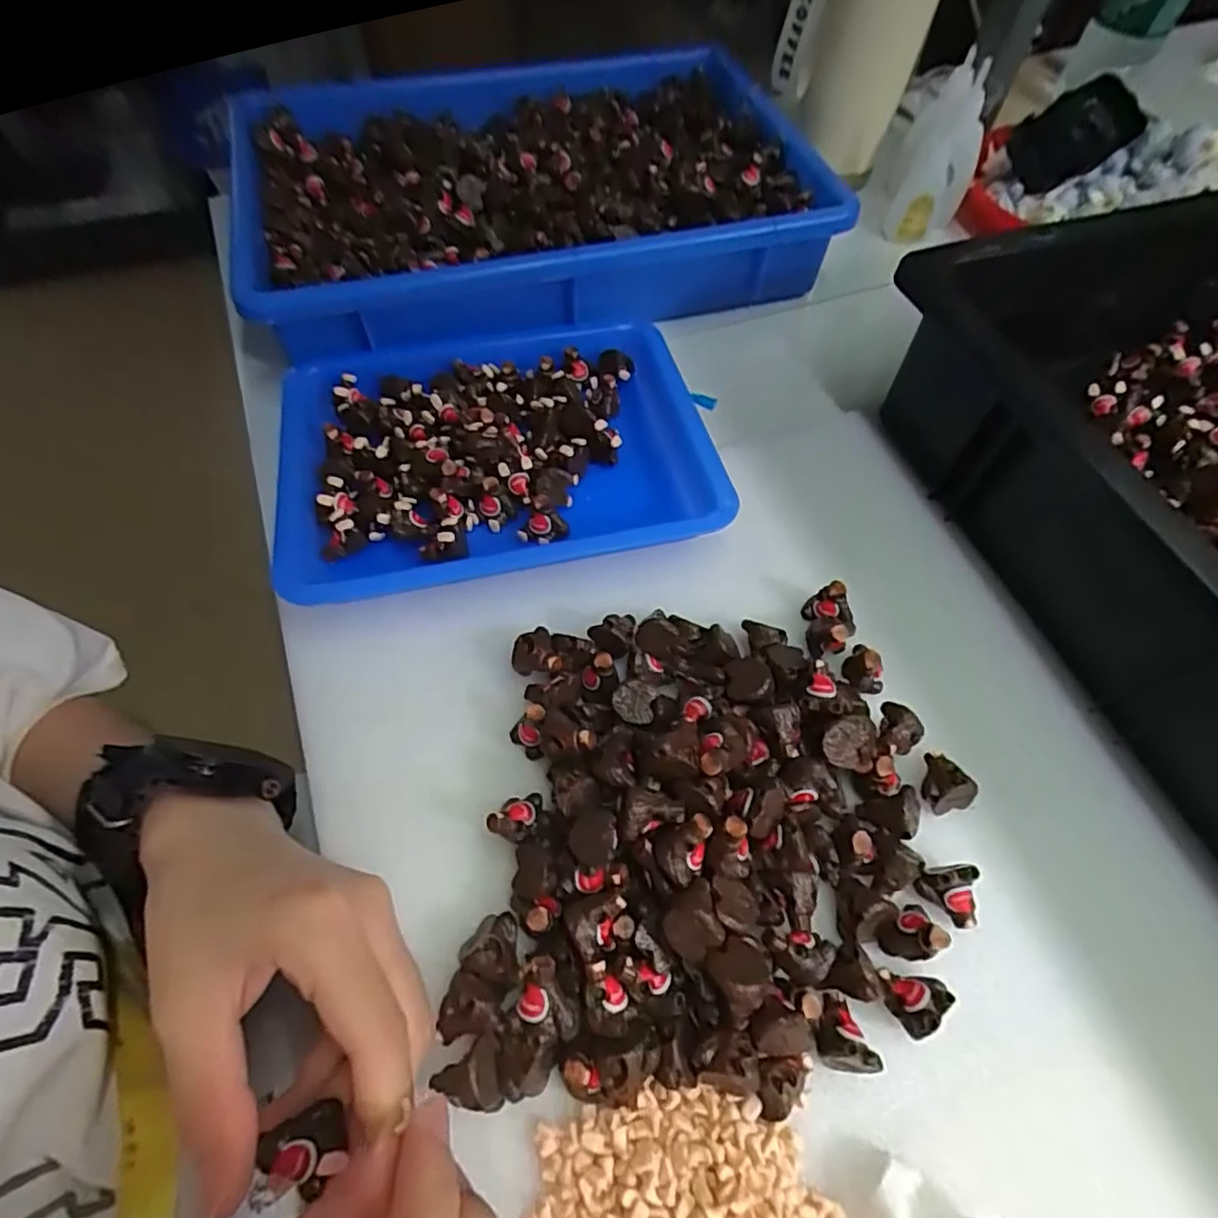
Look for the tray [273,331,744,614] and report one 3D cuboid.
[{"bbox_3d":[-0.055,-0.084,0.338,0.224,0.032,0.156,-10,60,-7],"label":"tray"}]

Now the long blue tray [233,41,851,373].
[{"bbox_3d":[-0.050,-0.301,0.446,0.376,0.055,0.279,-13,60,-8],"label":"long blue tray"}]

